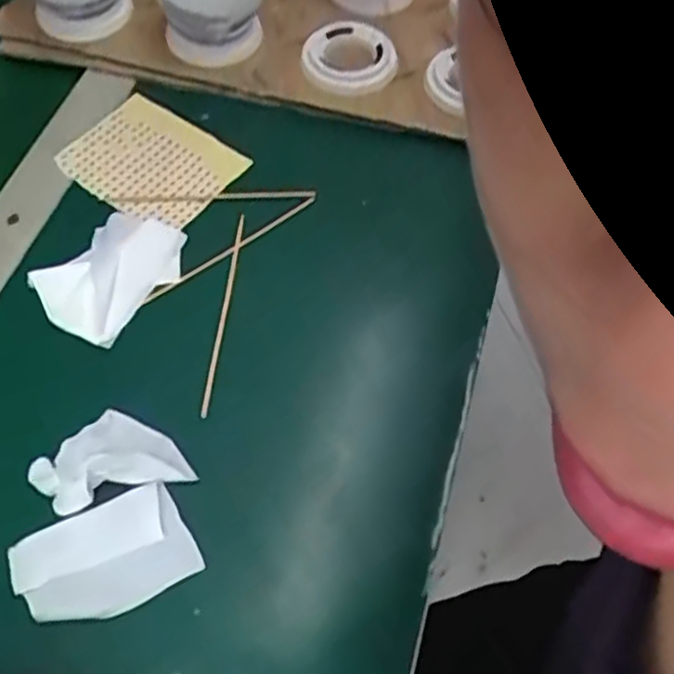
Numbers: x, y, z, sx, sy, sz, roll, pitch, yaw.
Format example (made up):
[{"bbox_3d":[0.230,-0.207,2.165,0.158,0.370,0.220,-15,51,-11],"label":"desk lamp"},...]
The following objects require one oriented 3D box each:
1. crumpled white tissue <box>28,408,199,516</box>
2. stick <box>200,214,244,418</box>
[{"bbox_3d":[-0.123,0.064,0.387,0.077,0.015,0.047,-17,62,-11],"label":"crumpled white tissue"},{"bbox_3d":[-0.071,-0.017,0.449,0.005,0.010,0.141,6,58,1],"label":"stick"}]

